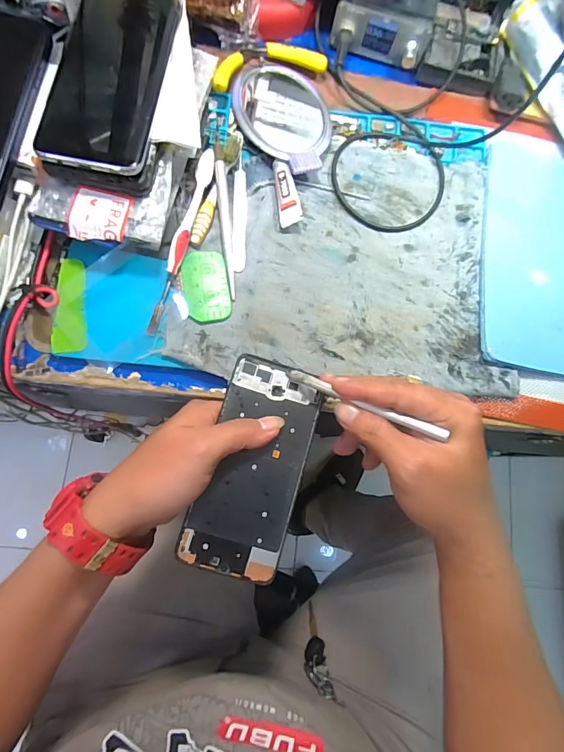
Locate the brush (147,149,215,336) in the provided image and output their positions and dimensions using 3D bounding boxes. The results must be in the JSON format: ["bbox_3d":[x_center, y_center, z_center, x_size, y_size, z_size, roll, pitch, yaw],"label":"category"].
[{"bbox_3d":[-0.079,-0.107,0.314,0.012,0.011,0.155,17,77,-4],"label":"brush"}]

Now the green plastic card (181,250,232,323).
[{"bbox_3d":[-0.060,-0.072,0.316,0.035,0.004,0.058,-9,80,-9],"label":"green plastic card"}]

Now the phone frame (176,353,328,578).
[{"bbox_3d":[-0.020,0.065,0.296,0.071,0.004,0.154,16,77,-5],"label":"phone frame"}]

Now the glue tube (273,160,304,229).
[{"bbox_3d":[0.004,-0.153,0.332,0.017,0.010,0.056,-8,80,-9],"label":"glue tube"}]

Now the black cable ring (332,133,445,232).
[{"bbox_3d":[0.094,-0.171,0.354,0.100,0.006,0.092,1,79,-7],"label":"black cable ring"}]

